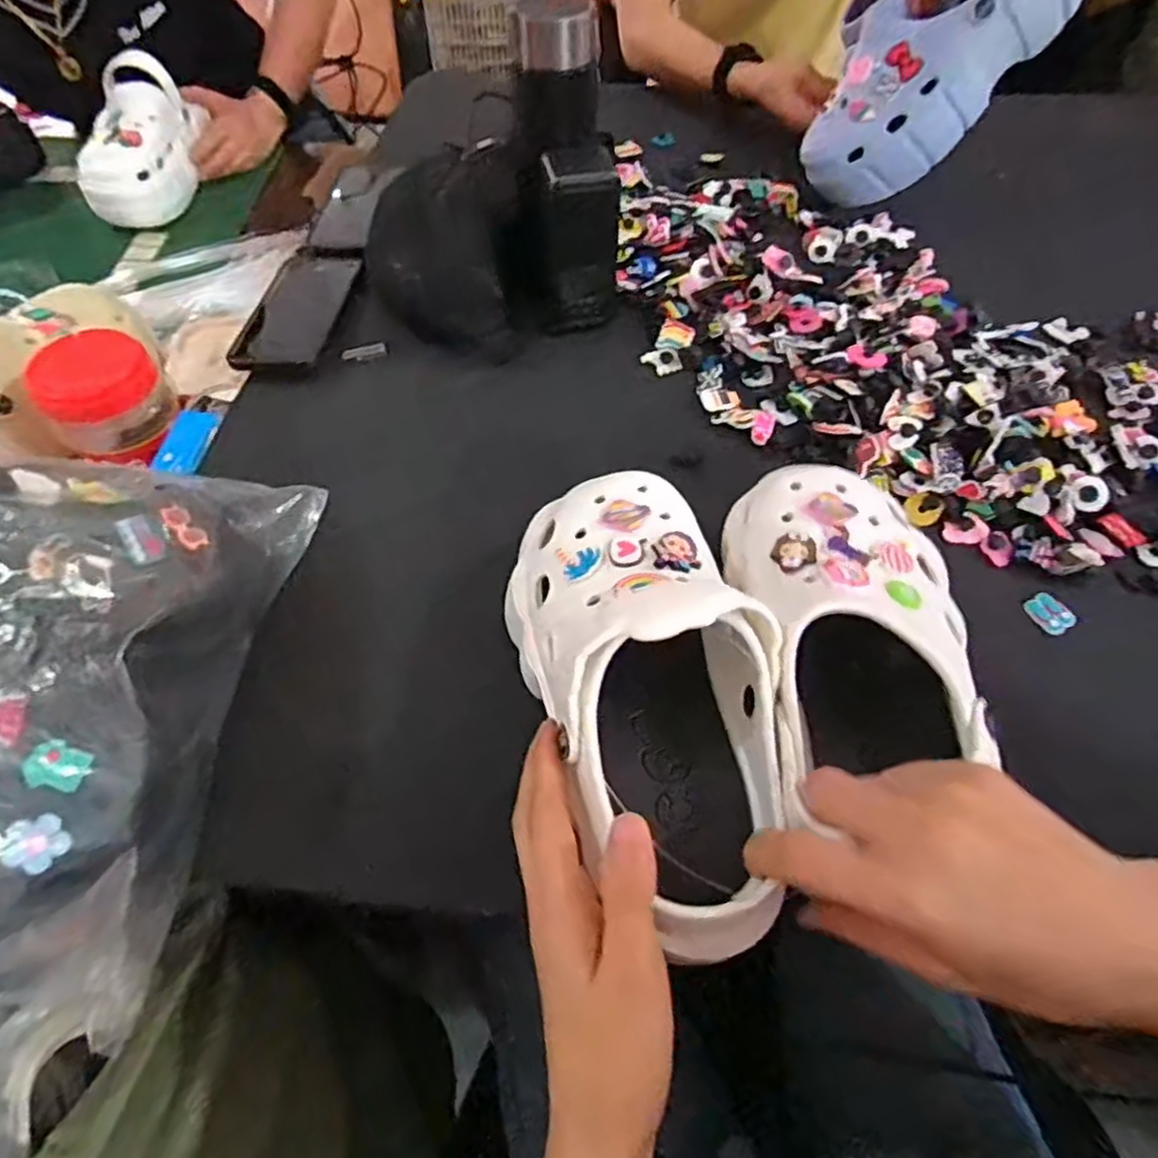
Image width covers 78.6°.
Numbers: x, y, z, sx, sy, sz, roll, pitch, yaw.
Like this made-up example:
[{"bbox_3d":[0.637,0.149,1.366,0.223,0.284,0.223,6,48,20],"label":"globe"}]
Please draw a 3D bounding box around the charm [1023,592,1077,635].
[{"bbox_3d":[0.303,0.022,0.455,0.019,0.009,0.027,-32,61,-21],"label":"charm"}]

